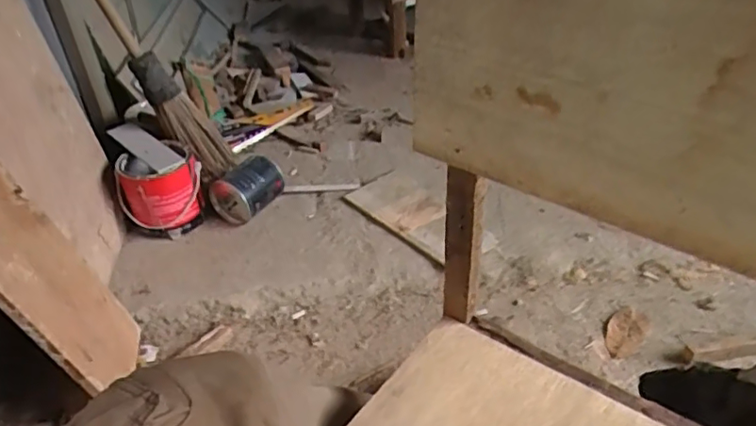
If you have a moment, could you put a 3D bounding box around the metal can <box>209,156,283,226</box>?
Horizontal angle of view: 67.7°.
[{"bbox_3d":[-0.284,-0.050,1.232,0.098,0.102,0.129,11,38,19],"label":"metal can"}]

